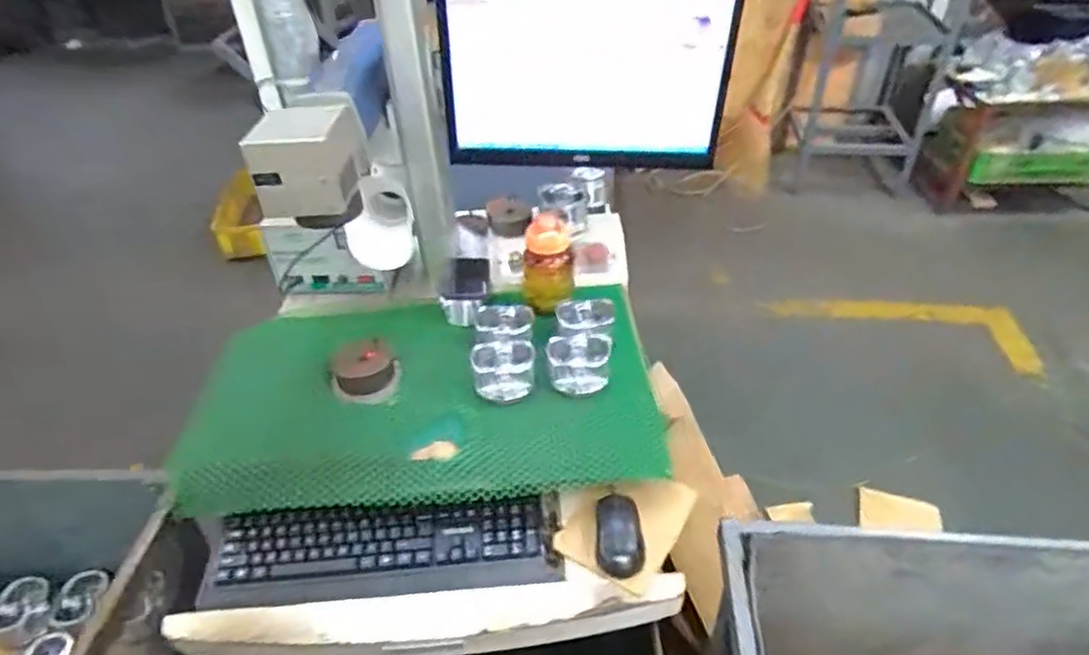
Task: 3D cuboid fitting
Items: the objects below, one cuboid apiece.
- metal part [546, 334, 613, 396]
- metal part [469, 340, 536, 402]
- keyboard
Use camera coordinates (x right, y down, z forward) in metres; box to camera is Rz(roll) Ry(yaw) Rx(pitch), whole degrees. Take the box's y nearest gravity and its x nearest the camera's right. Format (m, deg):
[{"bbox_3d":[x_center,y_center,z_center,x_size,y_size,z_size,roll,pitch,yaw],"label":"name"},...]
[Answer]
[{"bbox_3d":[0.056,0.054,1.003,0.095,0.044,0.086,-7,37,-6],"label":"metal part"},{"bbox_3d":[-0.062,0.063,0.998,0.093,0.046,0.087,-4,37,-2],"label":"metal part"},{"bbox_3d":[-0.215,0.294,0.878,0.457,0.046,0.124,-4,37,-2],"label":"keyboard"}]

